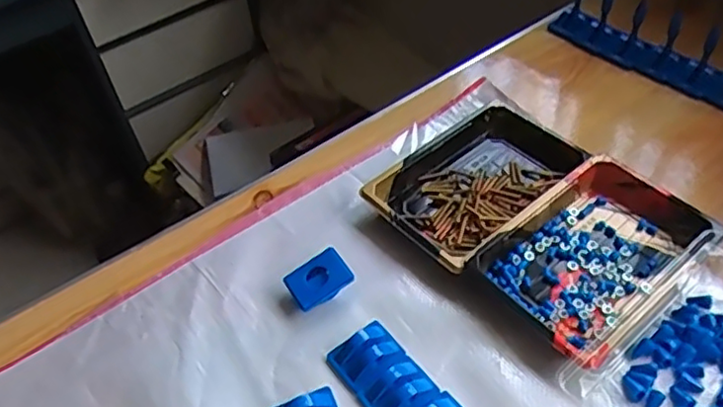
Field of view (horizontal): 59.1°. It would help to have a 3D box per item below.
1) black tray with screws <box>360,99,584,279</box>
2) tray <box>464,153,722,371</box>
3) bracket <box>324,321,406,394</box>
[{"bbox_3d":[0.095,-0.022,0.514,0.166,0.019,0.108,-35,53,-23],"label":"black tray with screws"},{"bbox_3d":[0.166,0.033,0.451,0.159,0.027,0.107,-35,53,-23],"label":"tray"},{"bbox_3d":[0.004,0.099,0.422,0.045,0.013,0.038,-32,52,-21],"label":"bracket"}]

